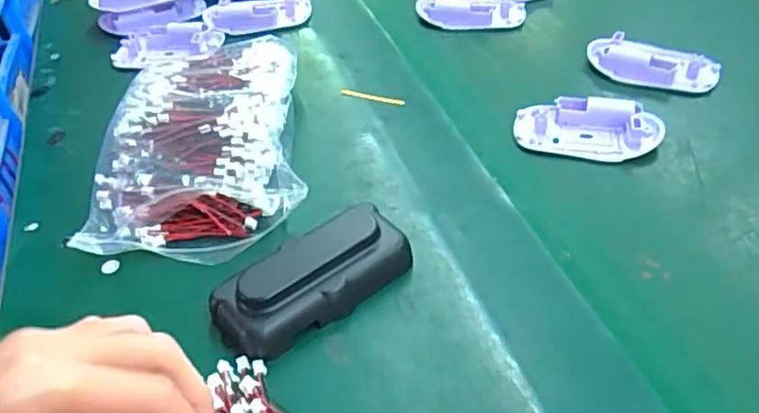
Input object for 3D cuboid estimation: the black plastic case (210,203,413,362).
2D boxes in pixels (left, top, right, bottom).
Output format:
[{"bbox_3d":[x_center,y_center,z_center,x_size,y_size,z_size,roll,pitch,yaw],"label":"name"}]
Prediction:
[{"bbox_3d":[-0.035,0.037,0.348,0.105,0.029,0.042,-27,46,-21],"label":"black plastic case"}]

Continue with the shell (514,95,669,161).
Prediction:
[{"bbox_3d":[0.142,-0.055,0.452,0.095,0.019,0.046,11,45,18],"label":"shell"}]

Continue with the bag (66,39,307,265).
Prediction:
[{"bbox_3d":[-0.123,-0.045,0.444,0.135,0.044,0.190,-8,42,-3],"label":"bag"}]

